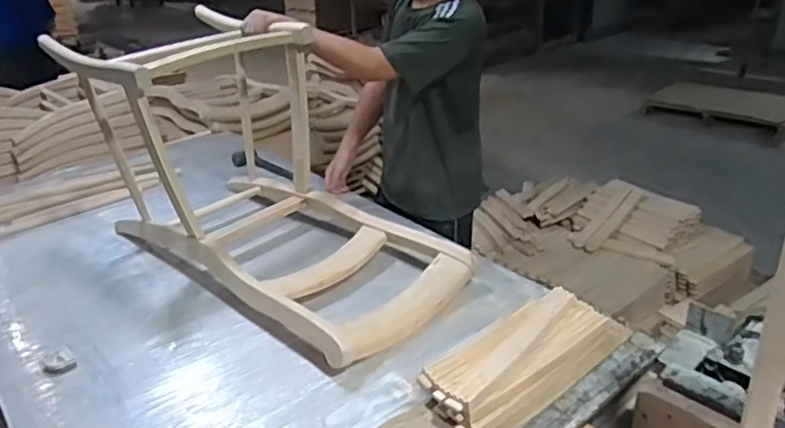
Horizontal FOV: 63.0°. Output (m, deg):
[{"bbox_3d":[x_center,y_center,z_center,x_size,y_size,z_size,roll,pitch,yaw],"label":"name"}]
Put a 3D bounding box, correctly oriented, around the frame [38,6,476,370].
[{"bbox_3d":[-0.285,-0.114,1.459,0.885,0.523,0.467,17,32,35],"label":"frame"}]

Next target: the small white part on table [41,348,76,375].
[{"bbox_3d":[-0.660,0.289,1.264,0.057,0.014,0.070,-19,31,-31],"label":"small white part on table"}]

